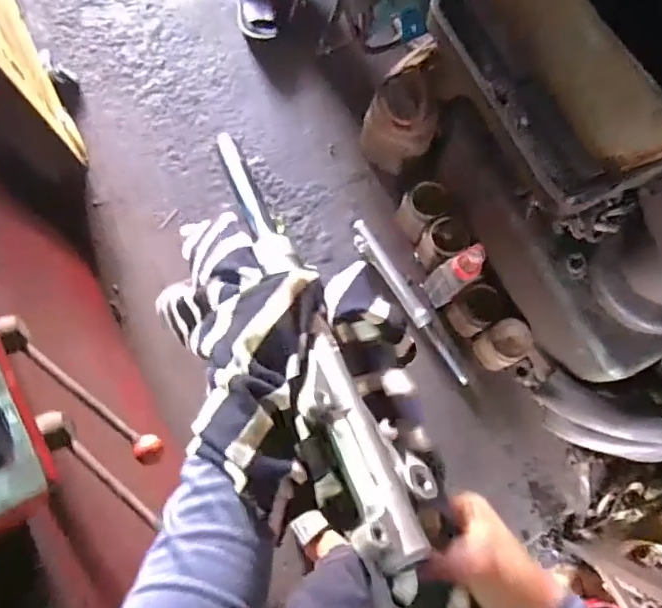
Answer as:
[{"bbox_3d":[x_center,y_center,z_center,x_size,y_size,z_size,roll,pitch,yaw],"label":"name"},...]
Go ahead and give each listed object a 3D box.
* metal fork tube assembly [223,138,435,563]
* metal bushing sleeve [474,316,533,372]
[{"bbox_3d":[-0.021,0.000,0.488,0.061,0.062,0.444,-21,56,-6],"label":"metal fork tube assembly"},{"bbox_3d":[0.388,0.093,1.279,0.094,0.135,0.095,0,77,-1],"label":"metal bushing sleeve"}]

